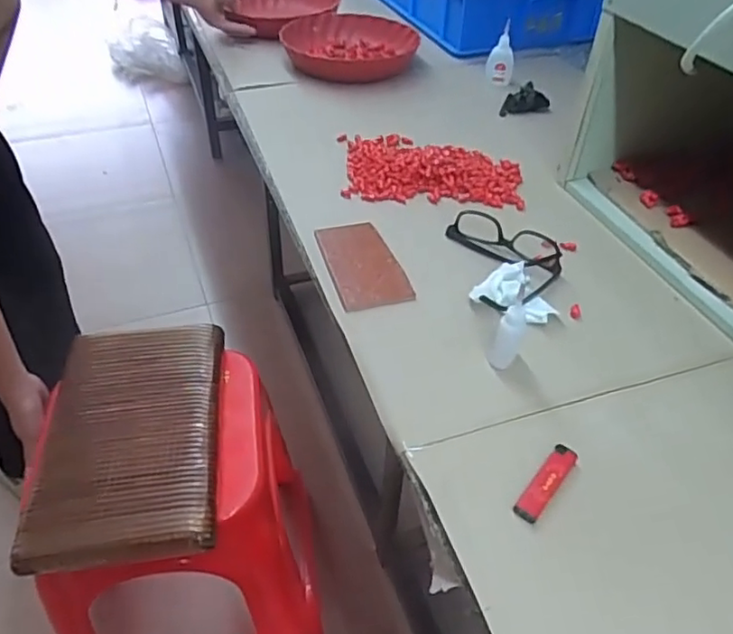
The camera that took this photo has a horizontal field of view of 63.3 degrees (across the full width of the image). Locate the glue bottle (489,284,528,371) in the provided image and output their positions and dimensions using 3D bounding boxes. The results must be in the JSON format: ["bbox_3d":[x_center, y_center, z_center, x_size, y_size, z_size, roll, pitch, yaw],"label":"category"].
[{"bbox_3d":[0.126,0.015,0.530,0.023,0.086,0.023,15,44,12],"label":"glue bottle"}]

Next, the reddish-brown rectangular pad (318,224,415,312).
[{"bbox_3d":[-0.006,-0.061,0.655,0.075,0.010,0.135,-11,44,-15],"label":"reddish-brown rectangular pad"}]

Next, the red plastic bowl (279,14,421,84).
[{"bbox_3d":[-0.032,-0.508,1.110,0.241,0.051,0.210,-6,43,-10],"label":"red plastic bowl"}]

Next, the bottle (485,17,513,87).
[{"bbox_3d":[0.232,-0.452,1.020,0.046,0.094,0.028,11,43,9],"label":"bottle"}]

